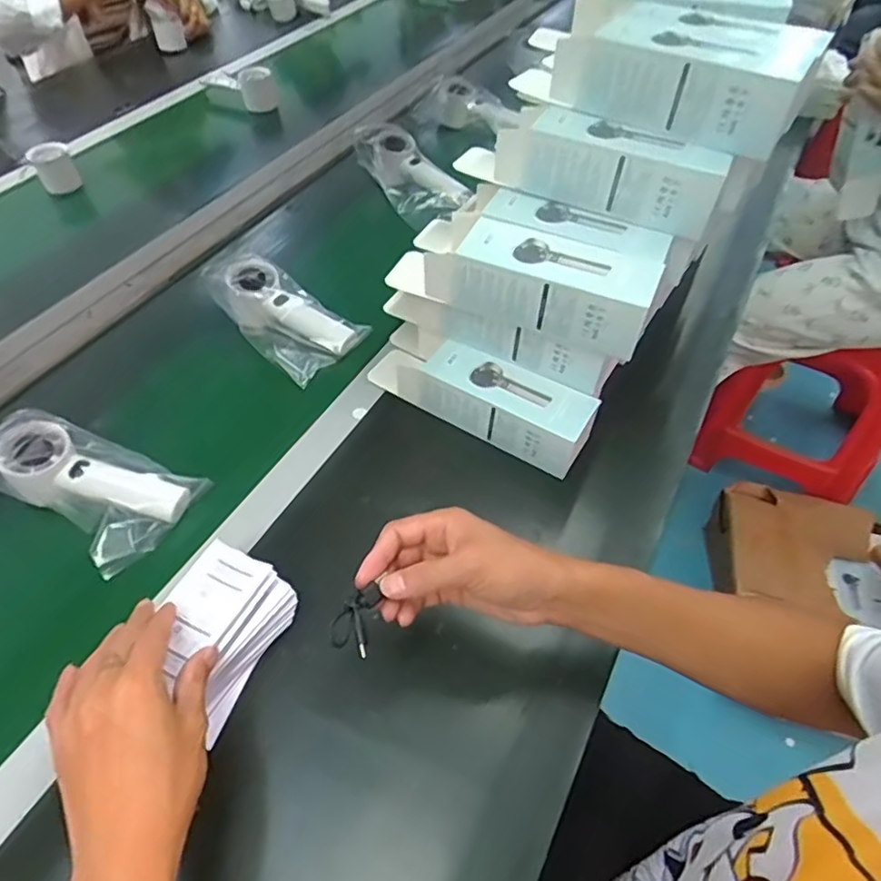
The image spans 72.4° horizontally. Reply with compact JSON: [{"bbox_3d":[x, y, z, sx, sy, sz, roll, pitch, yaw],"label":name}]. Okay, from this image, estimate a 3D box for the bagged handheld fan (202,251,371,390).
[{"bbox_3d":[-0.182,-0.136,0.680,0.175,0.048,0.092,40,66,7],"label":"bagged handheld fan"}]

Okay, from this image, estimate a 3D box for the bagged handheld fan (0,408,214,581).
[{"bbox_3d":[-0.314,0.042,0.518,0.195,0.030,0.104,26,56,-1],"label":"bagged handheld fan"}]

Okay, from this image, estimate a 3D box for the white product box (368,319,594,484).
[{"bbox_3d":[0.033,-0.050,0.592,0.234,0.059,0.069,30,59,22],"label":"white product box"}]

